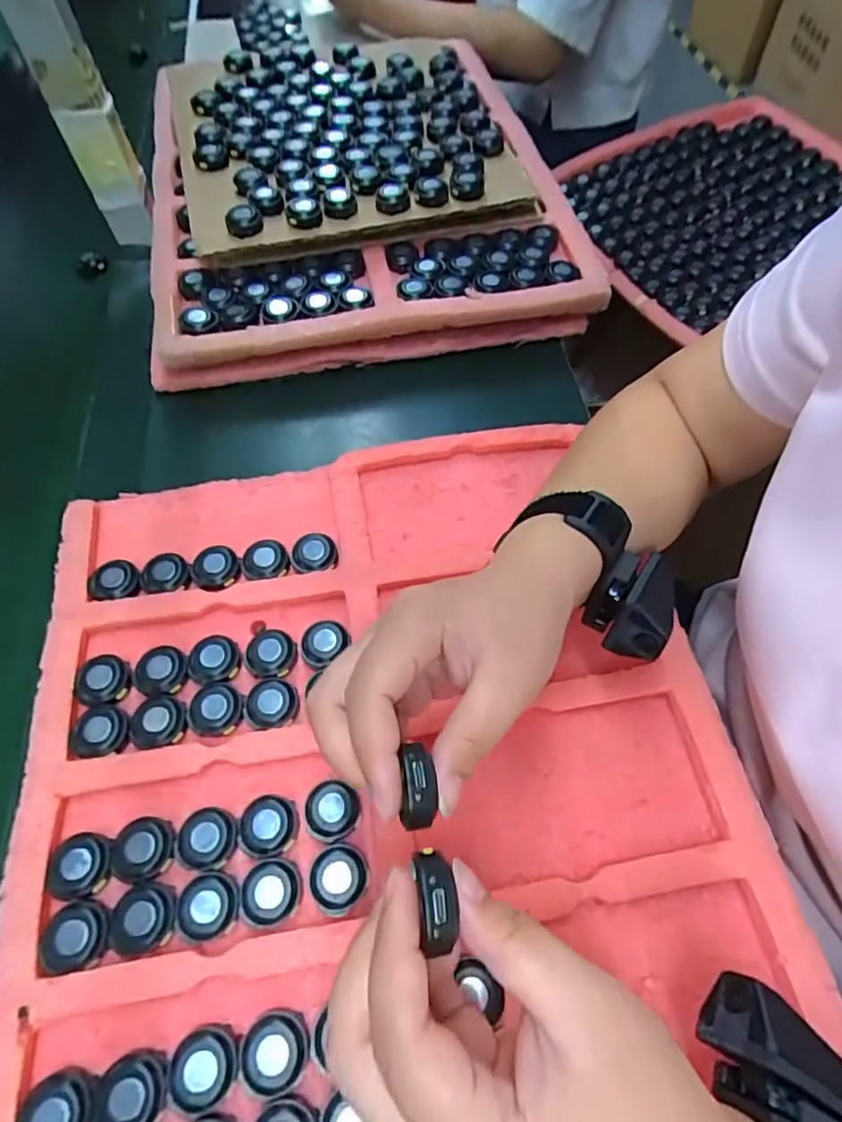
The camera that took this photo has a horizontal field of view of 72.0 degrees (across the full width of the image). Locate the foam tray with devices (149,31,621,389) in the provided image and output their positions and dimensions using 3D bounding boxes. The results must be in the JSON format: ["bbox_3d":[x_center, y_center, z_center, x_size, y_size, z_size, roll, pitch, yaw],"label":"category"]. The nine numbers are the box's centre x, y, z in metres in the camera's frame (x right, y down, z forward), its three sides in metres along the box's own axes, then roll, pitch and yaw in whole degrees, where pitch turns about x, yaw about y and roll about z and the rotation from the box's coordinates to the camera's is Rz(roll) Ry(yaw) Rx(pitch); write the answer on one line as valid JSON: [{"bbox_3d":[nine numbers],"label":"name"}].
[{"bbox_3d":[-0.067,-0.387,0.571,0.370,0.074,0.442,-8,59,-5],"label":"foam tray with devices"}]

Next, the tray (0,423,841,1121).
[{"bbox_3d":[-0.016,0.140,0.306,0.375,0.023,0.494,-8,59,-5],"label":"tray"}]

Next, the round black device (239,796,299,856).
[{"bbox_3d":[-0.080,0.138,0.302,0.030,0.006,0.029,0,59,0],"label":"round black device"}]

